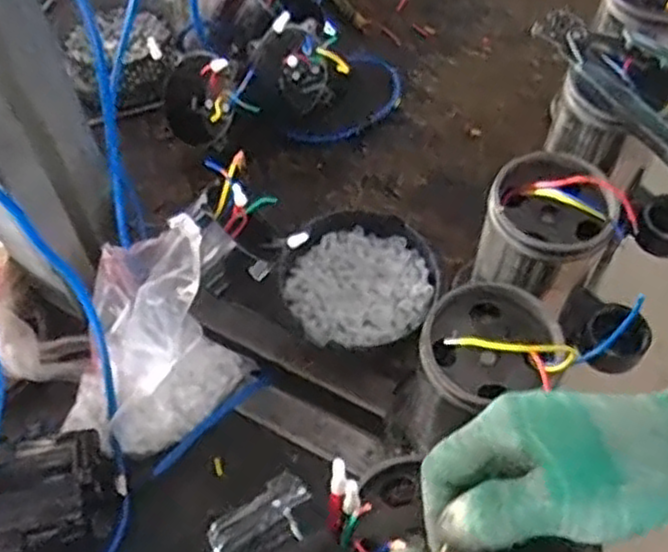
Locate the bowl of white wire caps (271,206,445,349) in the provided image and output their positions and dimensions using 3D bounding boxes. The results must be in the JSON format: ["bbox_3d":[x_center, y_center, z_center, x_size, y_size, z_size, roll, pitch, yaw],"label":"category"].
[{"bbox_3d":[0.020,0.003,0.702,0.134,0.051,0.145,1,59,-1],"label":"bowl of white wire caps"}]

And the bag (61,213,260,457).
[{"bbox_3d":[-0.159,0.053,0.616,0.150,0.107,0.141,-27,63,-16],"label":"bag"}]

